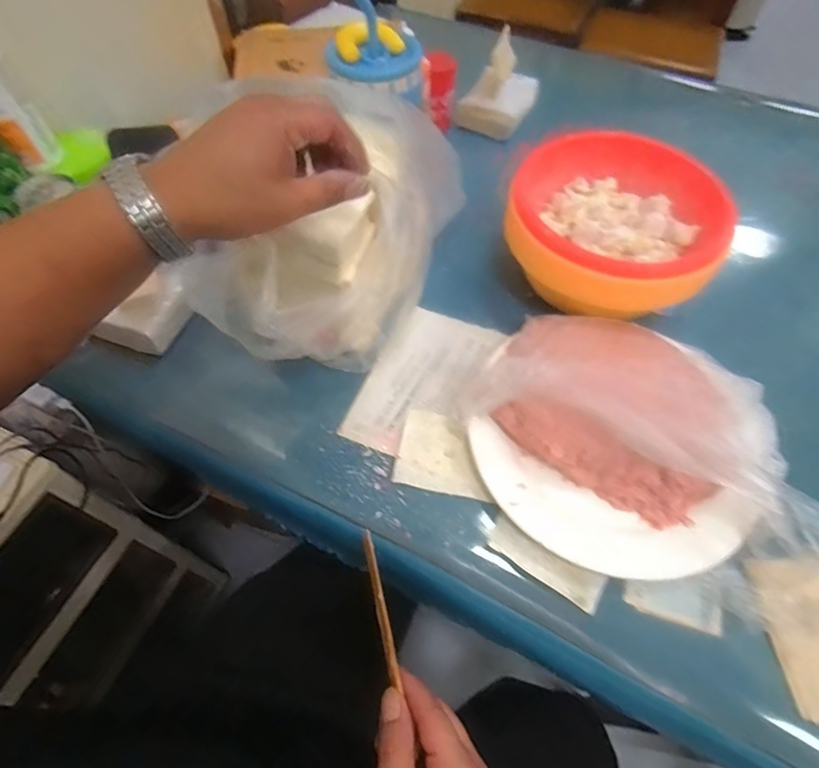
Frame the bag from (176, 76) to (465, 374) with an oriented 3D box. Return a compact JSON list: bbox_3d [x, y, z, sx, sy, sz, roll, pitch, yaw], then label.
[{"bbox_3d":[-0.077,-0.123,0.434,0.167,0.171,0.205,25,62,14],"label":"bag"}]

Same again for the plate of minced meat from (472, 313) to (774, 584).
[{"bbox_3d":[0.172,0.035,0.418,0.218,0.074,0.227,0,58,0],"label":"plate of minced meat"}]

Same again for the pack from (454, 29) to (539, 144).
[{"bbox_3d":[0.128,-0.423,0.695,0.099,0.089,0.102,17,60,10],"label":"pack"}]

